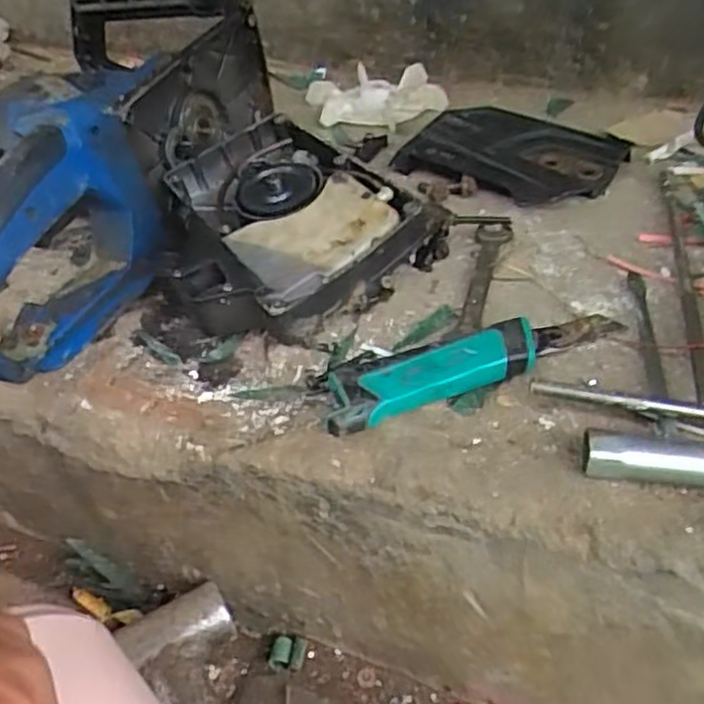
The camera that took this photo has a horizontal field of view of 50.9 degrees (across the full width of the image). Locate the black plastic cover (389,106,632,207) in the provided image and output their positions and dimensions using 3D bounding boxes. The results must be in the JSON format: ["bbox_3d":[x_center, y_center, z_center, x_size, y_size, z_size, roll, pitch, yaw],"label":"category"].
[{"bbox_3d":[0.129,-0.161,0.591,0.154,0.026,0.101,20,46,28],"label":"black plastic cover"}]

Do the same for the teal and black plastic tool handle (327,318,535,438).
[{"bbox_3d":[0.044,0.013,0.408,0.124,0.025,0.030,-17,41,-14],"label":"teal and black plastic tool handle"}]

